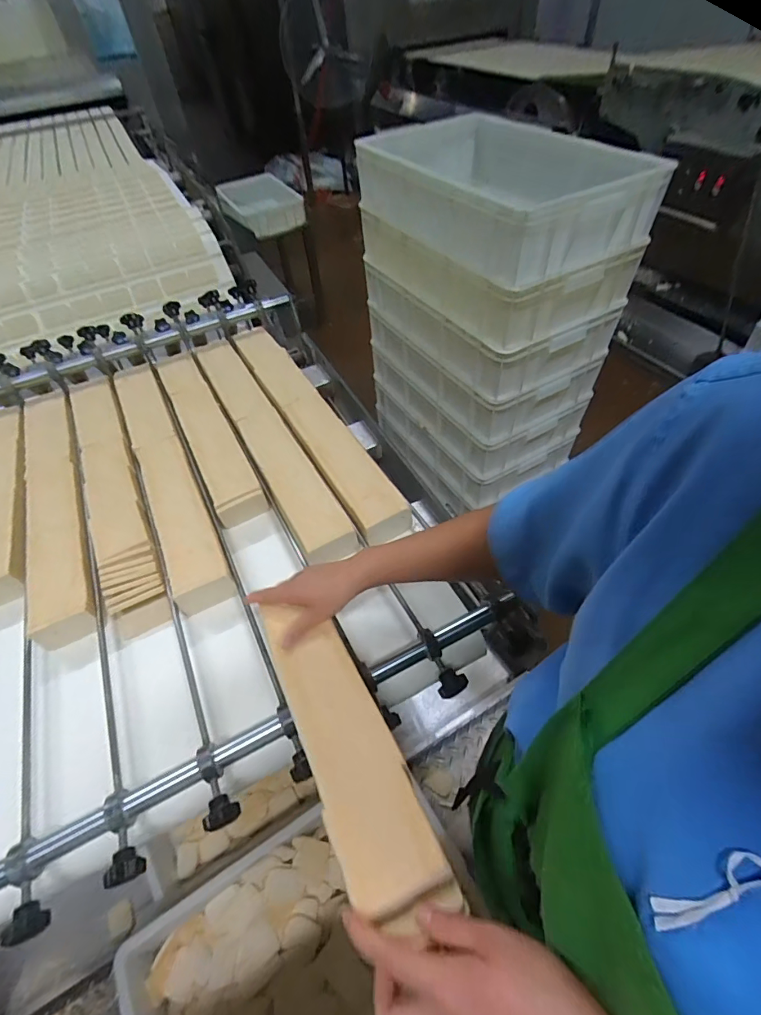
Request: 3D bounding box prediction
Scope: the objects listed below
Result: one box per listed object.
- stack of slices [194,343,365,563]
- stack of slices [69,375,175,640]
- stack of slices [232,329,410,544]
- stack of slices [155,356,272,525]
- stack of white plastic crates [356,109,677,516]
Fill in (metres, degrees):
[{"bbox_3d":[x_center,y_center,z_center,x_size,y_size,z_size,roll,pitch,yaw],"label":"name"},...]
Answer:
[{"bbox_3d":[-0.225,-0.153,0.839,0.080,0.065,0.648,-26,53,-15],"label":"stack of slices"},{"bbox_3d":[-0.467,-0.047,0.793,0.081,0.055,0.605,-25,52,-14],"label":"stack of slices"},{"bbox_3d":[-0.130,-0.173,0.833,0.094,0.049,0.603,-26,53,-15],"label":"stack of slices"},{"bbox_3d":[-0.318,-0.138,0.848,0.081,0.079,0.499,-25,52,-15],"label":"stack of slices"},{"bbox_3d":[0.275,-0.501,1.371,0.404,0.907,0.655,-24,52,-14],"label":"stack of white plastic crates"}]

